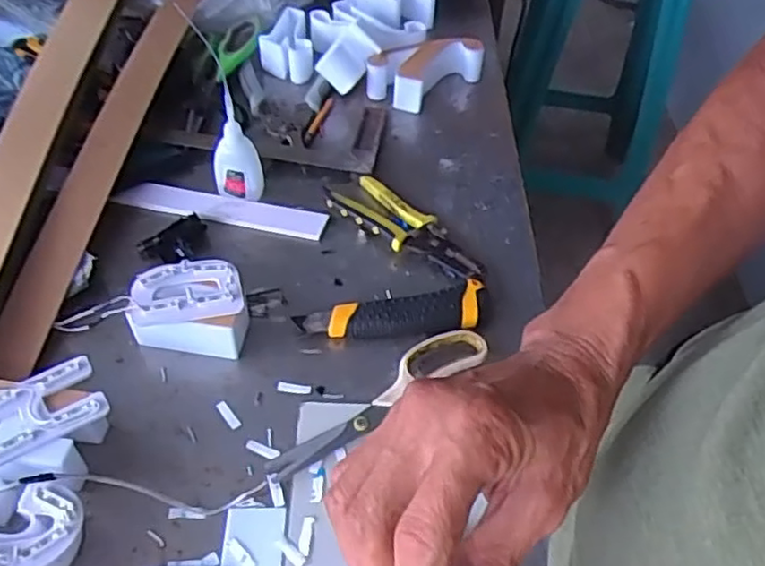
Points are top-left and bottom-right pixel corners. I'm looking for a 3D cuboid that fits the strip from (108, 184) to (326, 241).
[{"bbox_3d":[-0.152,-0.071,0.640,0.196,0.007,0.031,10,65,3],"label":"strip"}]

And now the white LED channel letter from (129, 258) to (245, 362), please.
[{"bbox_3d":[-0.150,0.020,0.537,0.085,0.051,0.057,1,50,-2],"label":"white LED channel letter"}]

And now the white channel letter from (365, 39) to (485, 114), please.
[{"bbox_3d":[0.048,-0.245,0.779,0.130,0.044,0.069,-36,60,-28],"label":"white channel letter"}]

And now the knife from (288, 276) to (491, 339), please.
[{"bbox_3d":[0.011,0.027,0.560,0.156,0.021,0.041,-9,51,-10],"label":"knife"}]

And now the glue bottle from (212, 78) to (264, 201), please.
[{"bbox_3d":[-0.133,-0.124,0.616,0.039,0.112,0.027,-28,57,-24],"label":"glue bottle"}]

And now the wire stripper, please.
[{"bbox_3d":[0.021,-0.051,0.628,0.157,0.020,0.056,35,56,23],"label":"wire stripper"}]

